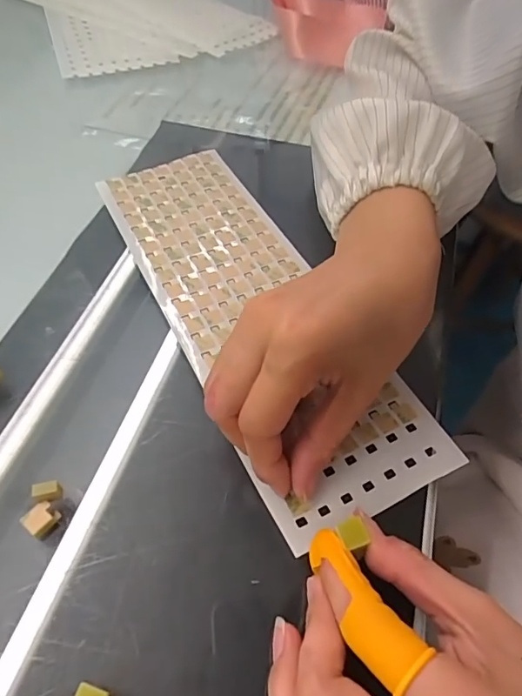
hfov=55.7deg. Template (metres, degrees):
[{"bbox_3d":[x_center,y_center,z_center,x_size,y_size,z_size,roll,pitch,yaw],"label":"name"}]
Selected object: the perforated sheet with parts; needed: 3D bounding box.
[{"bbox_3d":[-0.010,-0.031,0.294,0.096,0.006,0.283,-23,58,-18],"label":"perforated sheet with parts"}]

